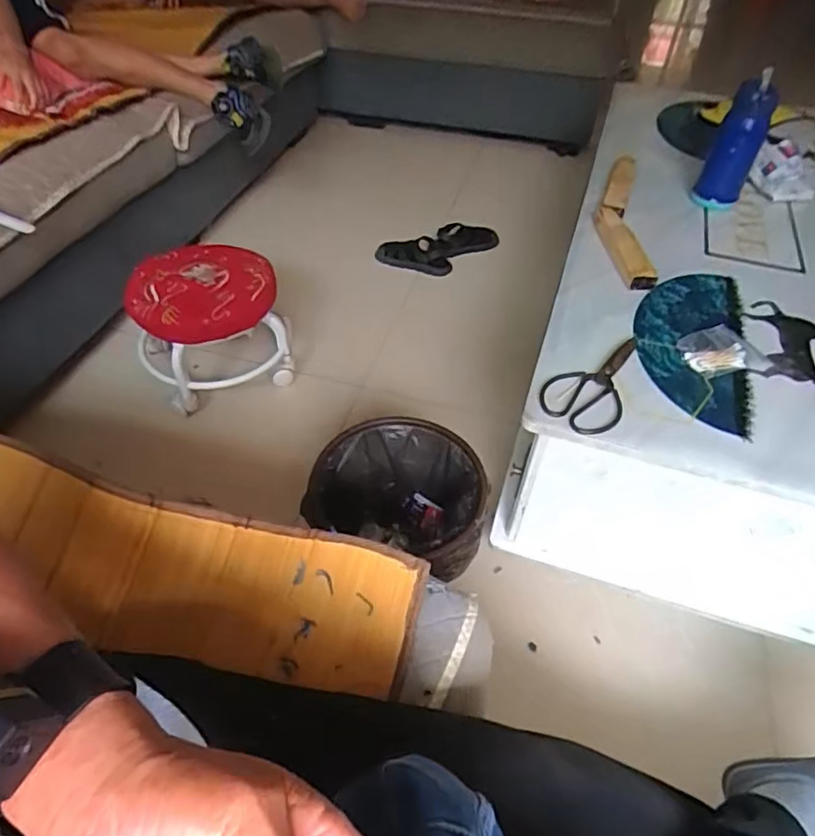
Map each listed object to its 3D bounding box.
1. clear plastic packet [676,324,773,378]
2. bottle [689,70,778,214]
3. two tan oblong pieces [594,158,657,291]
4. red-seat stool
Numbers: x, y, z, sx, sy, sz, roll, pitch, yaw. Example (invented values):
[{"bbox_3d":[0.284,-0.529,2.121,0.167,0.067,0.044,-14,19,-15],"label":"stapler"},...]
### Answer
[{"bbox_3d":[0.433,-0.092,0.800,0.114,0.014,0.085,-13,49,-14],"label":"clear plastic packet"},{"bbox_3d":[0.561,-0.462,0.997,0.074,0.211,0.061,27,52,21],"label":"bottle"},{"bbox_3d":[0.372,-0.361,1.017,0.085,0.031,0.419,8,47,5],"label":"two tan oblong pieces"},{"bbox_3d":[-0.414,-0.193,1.216,0.284,0.223,0.252,-19,51,-18],"label":"red-seat stool"}]

